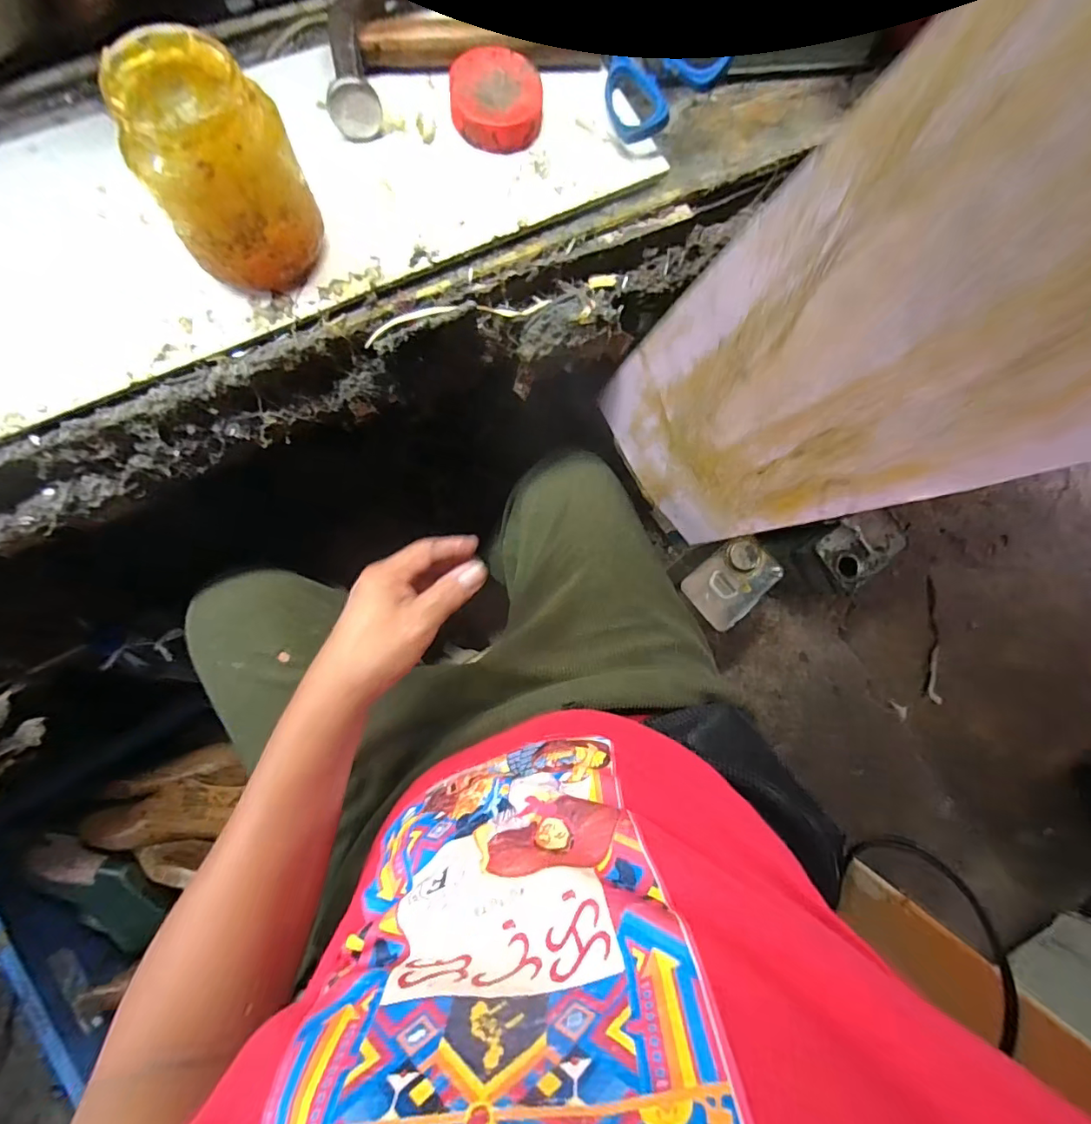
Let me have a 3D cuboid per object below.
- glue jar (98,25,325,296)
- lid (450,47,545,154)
[{"bbox_3d":[-0.178,-0.218,0.292,0.073,0.098,0.070,1,82,-5],"label":"glue jar"},{"bbox_3d":[-0.035,-0.331,0.372,0.063,0.018,0.067,1,82,-5],"label":"lid"}]

